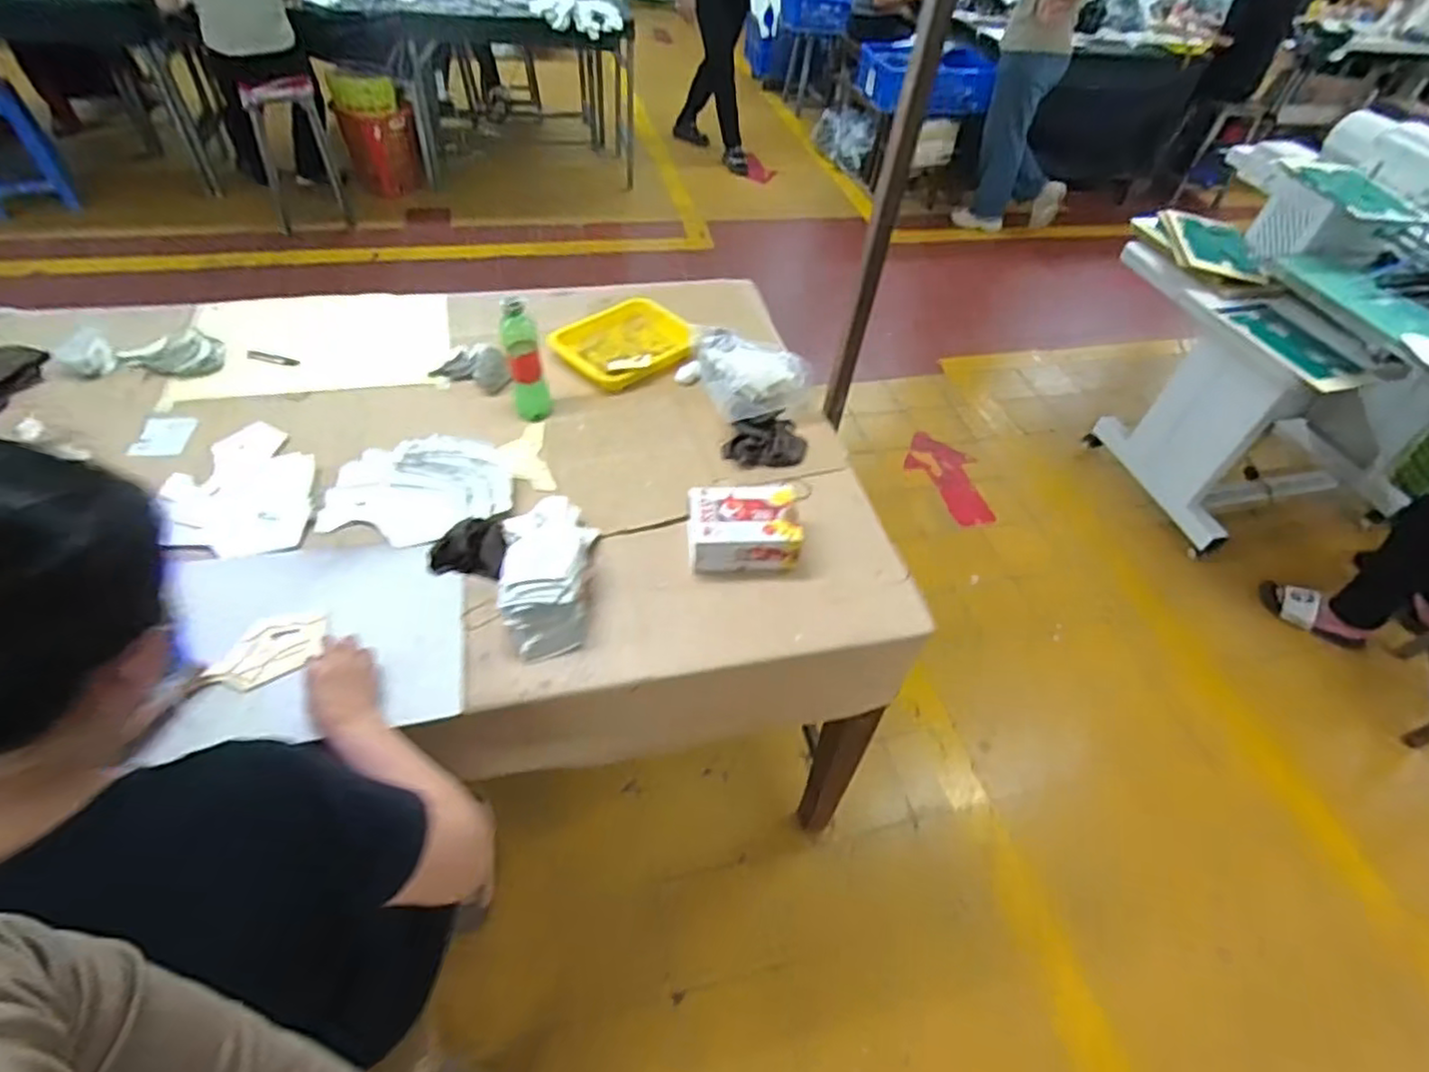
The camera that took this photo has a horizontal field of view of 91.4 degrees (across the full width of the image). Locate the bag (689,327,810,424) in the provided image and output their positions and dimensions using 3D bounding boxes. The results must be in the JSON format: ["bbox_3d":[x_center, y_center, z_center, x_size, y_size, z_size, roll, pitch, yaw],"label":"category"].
[{"bbox_3d":[0.058,-0.317,1.243,0.170,0.072,0.234,-13,51,-17],"label":"bag"}]

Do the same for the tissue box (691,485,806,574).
[{"bbox_3d":[0.041,-0.012,1.014,0.160,0.064,0.115,-2,49,-8],"label":"tissue box"}]

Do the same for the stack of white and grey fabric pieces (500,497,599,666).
[{"bbox_3d":[-0.221,0.036,0.929,0.125,0.073,0.236,-4,49,-9],"label":"stack of white and grey fabric pieces"}]

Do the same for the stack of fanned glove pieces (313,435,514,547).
[{"bbox_3d":[-0.429,-0.069,1.006,0.254,0.054,0.149,-9,50,-14],"label":"stack of fanned glove pieces"}]

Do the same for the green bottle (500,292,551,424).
[{"bbox_3d":[-0.303,-0.281,1.119,0.056,0.211,0.052,-13,51,-17],"label":"green bottle"}]

